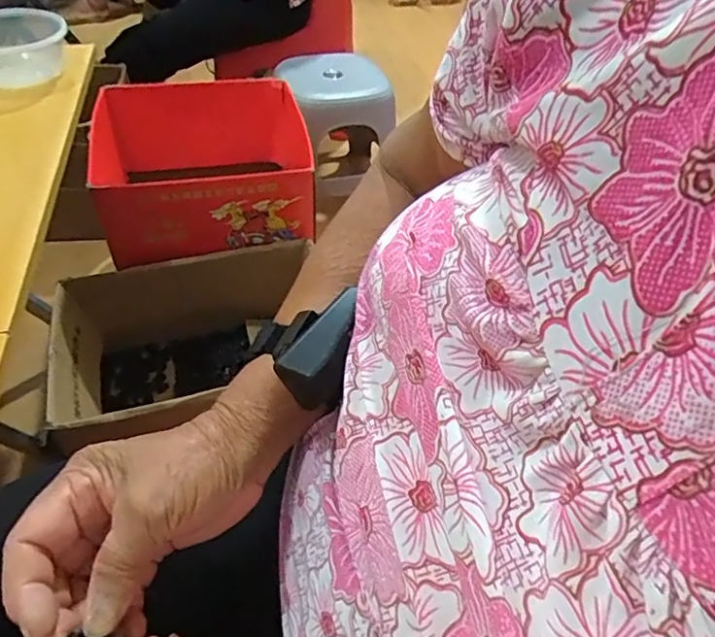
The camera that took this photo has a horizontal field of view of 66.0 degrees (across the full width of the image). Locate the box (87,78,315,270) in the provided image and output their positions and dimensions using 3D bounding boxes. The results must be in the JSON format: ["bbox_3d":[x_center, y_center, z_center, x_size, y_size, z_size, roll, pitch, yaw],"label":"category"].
[{"bbox_3d":[-0.282,-0.276,1.054,0.432,0.209,0.373,-9,48,-11],"label":"box"}]

